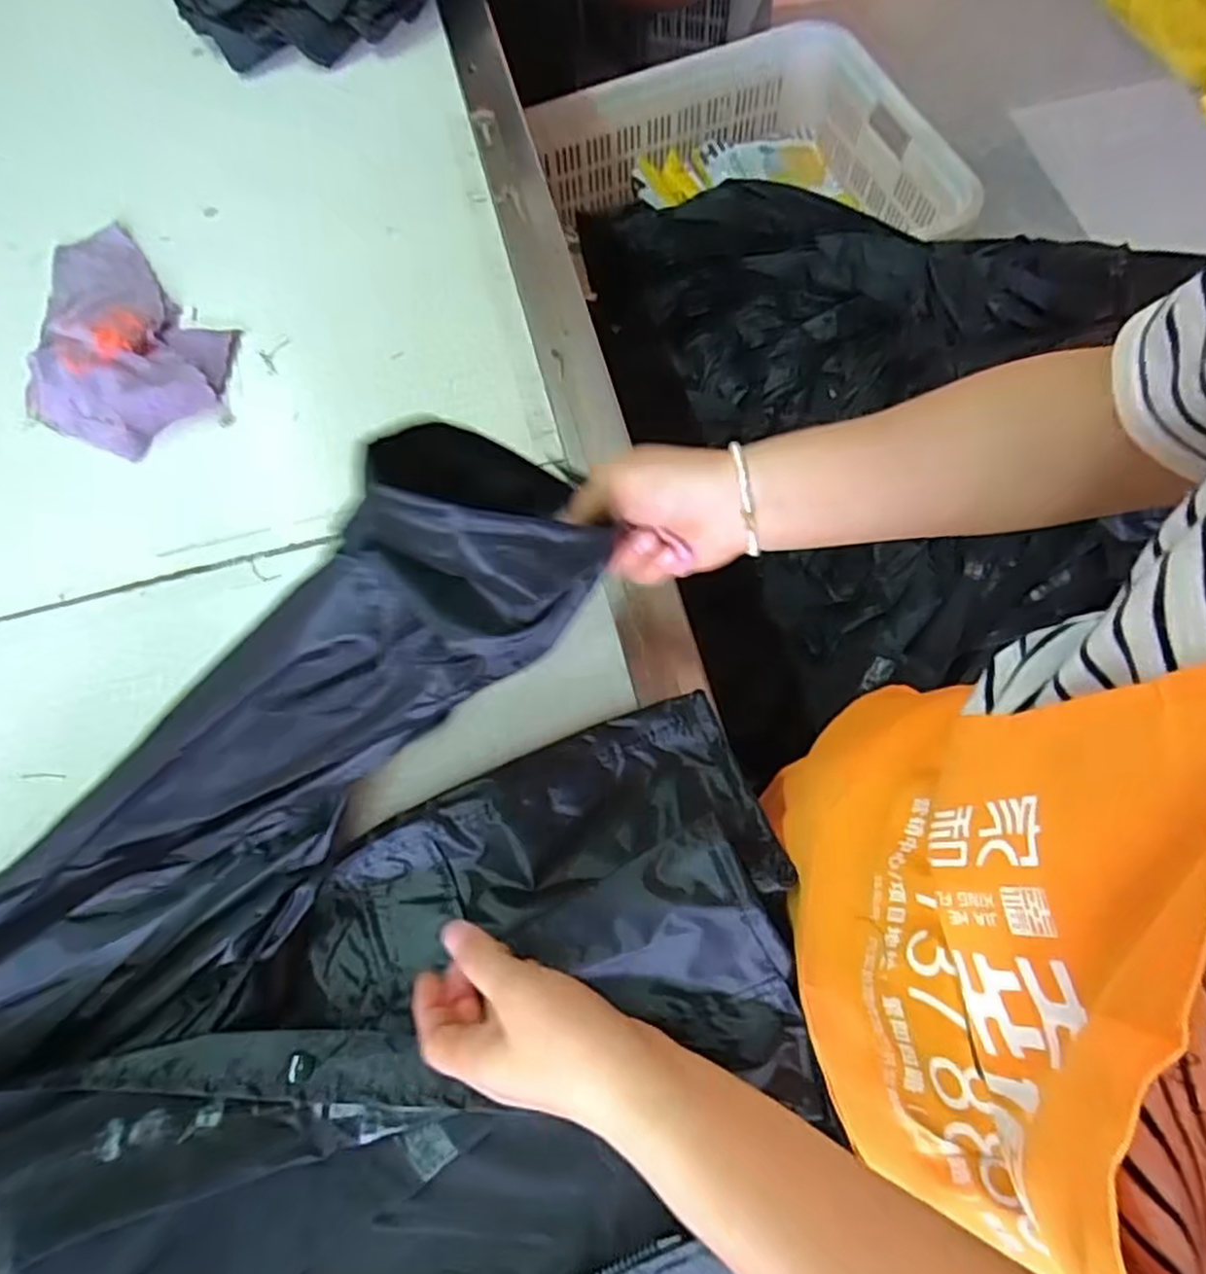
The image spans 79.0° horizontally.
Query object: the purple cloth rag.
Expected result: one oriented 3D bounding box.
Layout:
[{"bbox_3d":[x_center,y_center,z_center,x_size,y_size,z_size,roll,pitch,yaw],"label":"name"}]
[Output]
[{"bbox_3d":[-0.404,-0.245,0.588,0.145,0.034,0.223,-41,74,-14],"label":"purple cloth rag"}]

